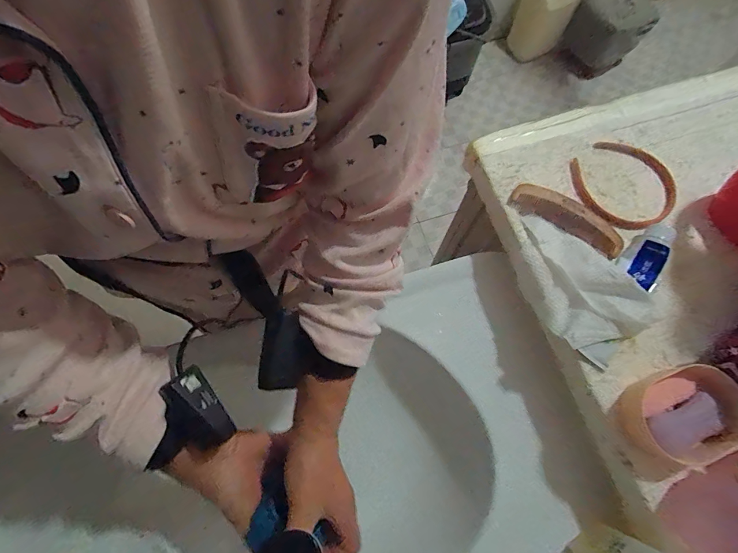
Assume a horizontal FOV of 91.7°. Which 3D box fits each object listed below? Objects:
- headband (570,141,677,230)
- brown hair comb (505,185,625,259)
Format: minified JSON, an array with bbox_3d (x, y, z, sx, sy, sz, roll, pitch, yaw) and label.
[{"bbox_3d":[0.354,-0.131,0.496,0.139,0.015,0.135,0,72,1],"label":"headband"},{"bbox_3d":[0.264,-0.080,0.476,0.149,0.010,0.055,34,76,11],"label":"brown hair comb"}]

